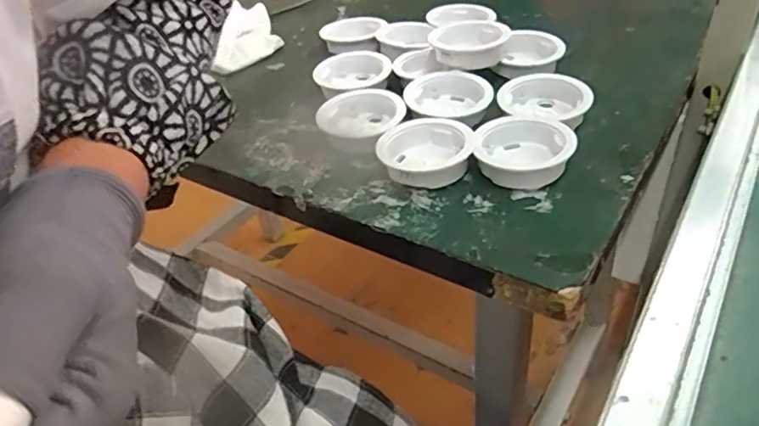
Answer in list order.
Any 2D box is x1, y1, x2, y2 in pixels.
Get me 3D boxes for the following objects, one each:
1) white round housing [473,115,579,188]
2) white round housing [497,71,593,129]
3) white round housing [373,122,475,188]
[{"bbox_3d":[0.105,-0.045,0.422,0.067,0.027,0.067,-2,38,1],"label":"white round housing"},{"bbox_3d":[0.133,-0.087,0.465,0.071,0.028,0.068,-2,38,1],"label":"white round housing"},{"bbox_3d":[0.036,-0.046,0.434,0.069,0.028,0.069,-2,38,1],"label":"white round housing"}]

